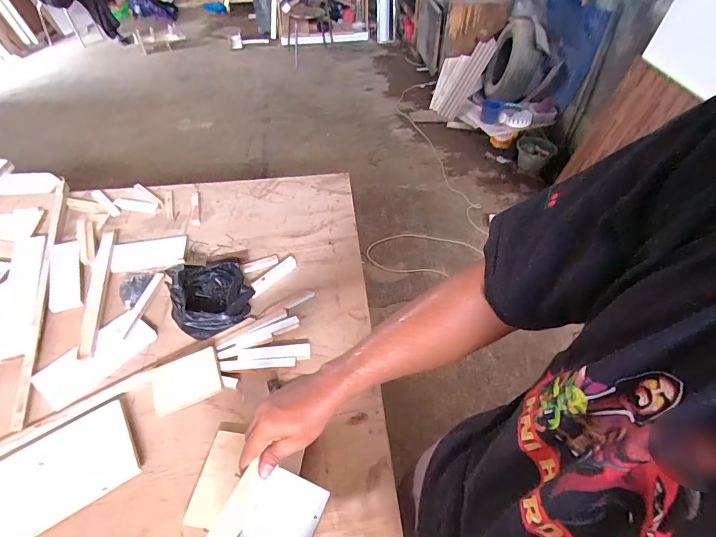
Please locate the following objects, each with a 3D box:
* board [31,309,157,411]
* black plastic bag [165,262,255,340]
[{"bbox_3d":[-0.543,0.179,0.838,0.109,0.021,0.222,29,54,23],"label":"board"},{"bbox_3d":[-0.335,0.055,0.913,0.172,0.085,0.173,-21,52,-19],"label":"black plastic bag"}]

